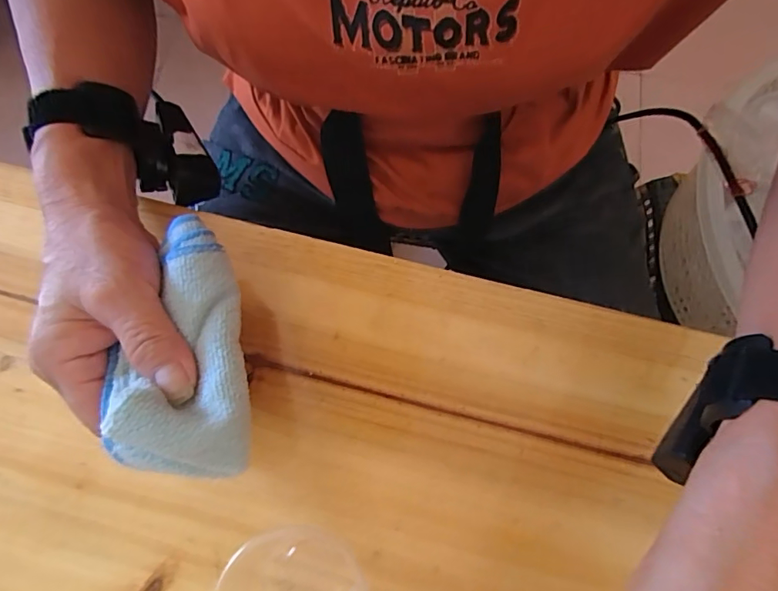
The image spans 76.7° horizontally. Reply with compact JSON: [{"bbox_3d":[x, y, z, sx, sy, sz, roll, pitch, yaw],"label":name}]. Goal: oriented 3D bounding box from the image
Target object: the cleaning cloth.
[{"bbox_3d":[-0.100,0.017,0.225,0.063,0.034,0.123,-7,66,-3],"label":"cleaning cloth"}]

